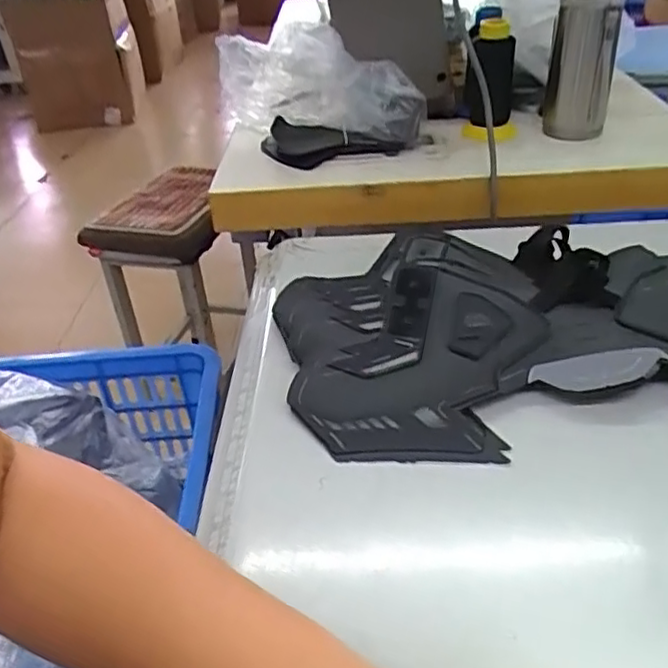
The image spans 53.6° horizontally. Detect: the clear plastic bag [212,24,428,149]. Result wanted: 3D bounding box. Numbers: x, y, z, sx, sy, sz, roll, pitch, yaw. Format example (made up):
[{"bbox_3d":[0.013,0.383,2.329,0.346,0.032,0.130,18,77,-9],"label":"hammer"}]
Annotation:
[{"bbox_3d":[-0.036,-0.295,0.790,0.308,0.112,0.077,22,43,32],"label":"clear plastic bag"}]

